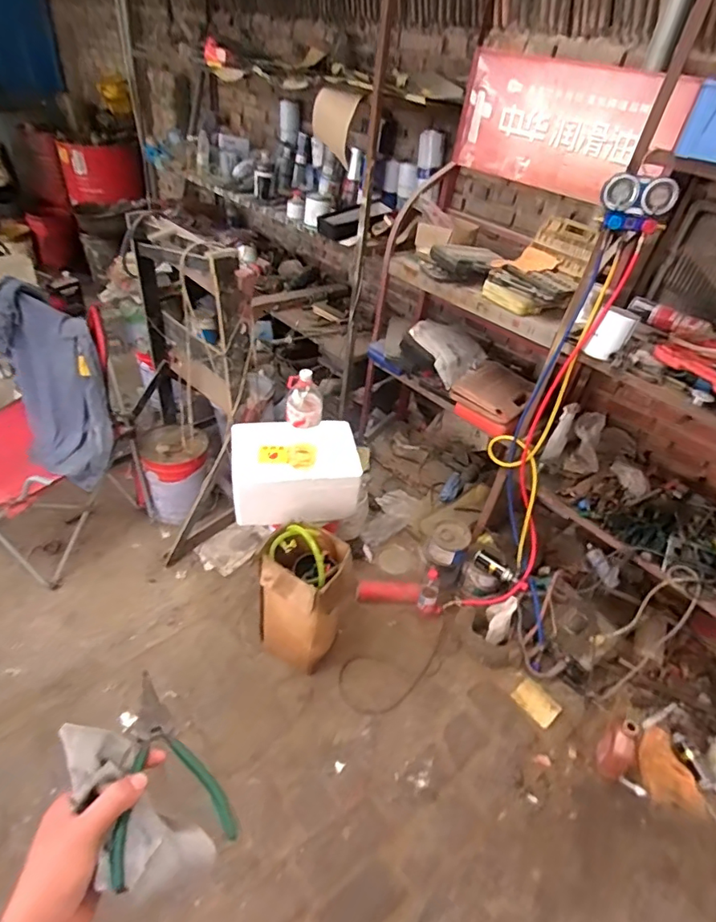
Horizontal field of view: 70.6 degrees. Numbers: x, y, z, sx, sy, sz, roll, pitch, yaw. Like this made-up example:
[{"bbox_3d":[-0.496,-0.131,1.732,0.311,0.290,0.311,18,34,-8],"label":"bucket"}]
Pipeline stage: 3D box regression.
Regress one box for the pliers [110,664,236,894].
[{"bbox_3d":[-0.166,0.257,0.434,0.089,0.019,0.152,-12,43,-21],"label":"pliers"}]

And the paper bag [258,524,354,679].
[{"bbox_3d":[-0.172,0.430,1.634,0.257,0.484,0.245,23,42,19],"label":"paper bag"}]

